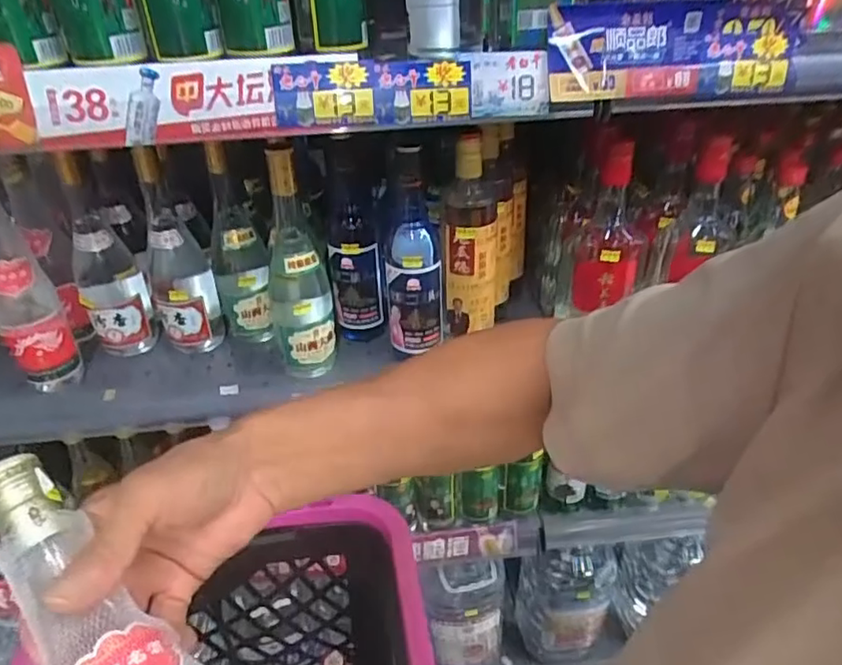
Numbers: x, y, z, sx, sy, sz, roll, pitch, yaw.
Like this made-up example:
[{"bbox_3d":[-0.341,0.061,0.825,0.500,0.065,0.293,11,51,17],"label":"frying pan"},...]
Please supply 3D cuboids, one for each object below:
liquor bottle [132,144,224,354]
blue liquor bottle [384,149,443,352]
[{"bbox_3d":[-0.296,-0.088,0.734,0.072,0.256,0.085,-17,38,-19],"label":"liquor bottle"},{"bbox_3d":[-0.010,-0.101,0.692,0.063,0.237,0.078,-4,36,-2],"label":"blue liquor bottle"}]

